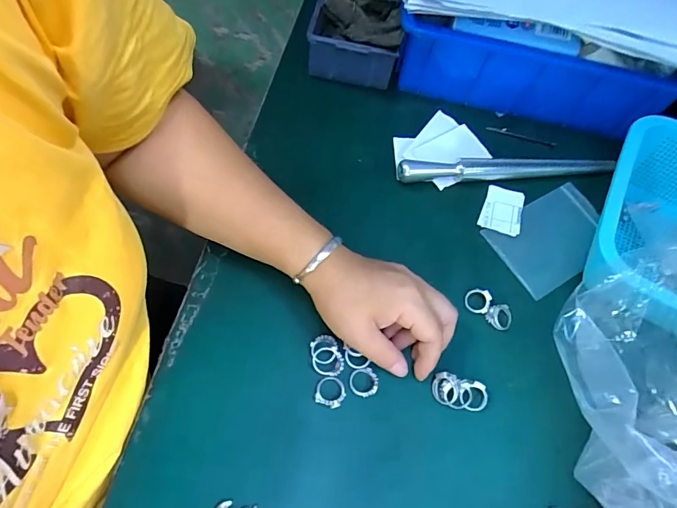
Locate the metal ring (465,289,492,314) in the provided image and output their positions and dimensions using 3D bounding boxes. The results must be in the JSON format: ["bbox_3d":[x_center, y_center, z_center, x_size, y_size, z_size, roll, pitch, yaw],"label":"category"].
[{"bbox_3d":[0.121,0.041,0.366,0.022,0.004,0.021,-2,80,14],"label":"metal ring"}]

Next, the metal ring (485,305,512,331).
[{"bbox_3d":[0.140,0.053,0.363,0.023,0.006,0.022,3,63,-5],"label":"metal ring"}]

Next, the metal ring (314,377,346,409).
[{"bbox_3d":[-0.006,0.106,0.324,0.022,0.007,0.022,3,63,-5],"label":"metal ring"}]

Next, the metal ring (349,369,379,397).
[{"bbox_3d":[0.020,0.100,0.329,0.022,0.007,0.021,-5,58,8],"label":"metal ring"}]

